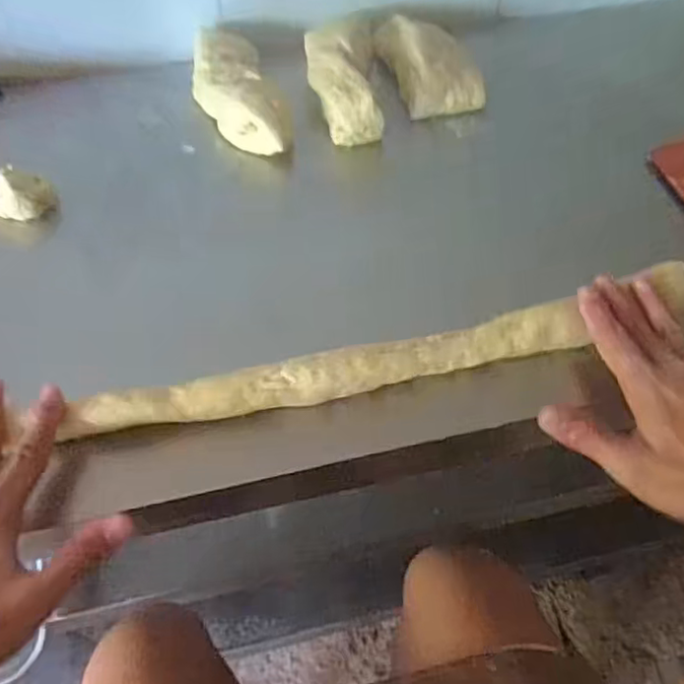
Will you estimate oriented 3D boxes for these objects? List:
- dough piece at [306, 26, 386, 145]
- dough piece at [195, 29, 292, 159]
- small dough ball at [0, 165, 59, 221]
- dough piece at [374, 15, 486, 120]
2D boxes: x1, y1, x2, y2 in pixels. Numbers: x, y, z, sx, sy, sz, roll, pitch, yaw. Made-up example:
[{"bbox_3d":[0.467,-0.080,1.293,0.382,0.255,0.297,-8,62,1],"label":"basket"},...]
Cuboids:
[{"bbox_3d":[0.001,-0.296,0.706,0.076,0.061,0.180,-3,48,0],"label":"dough piece"},{"bbox_3d":[-0.119,-0.283,0.706,0.079,0.050,0.213,-16,50,-12],"label":"dough piece"},{"bbox_3d":[-0.305,-0.139,0.610,0.041,0.047,0.054,21,53,20],"label":"small dough ball"},{"bbox_3d":[0.098,-0.330,0.737,0.082,0.053,0.169,-11,49,-7],"label":"dough piece"}]

